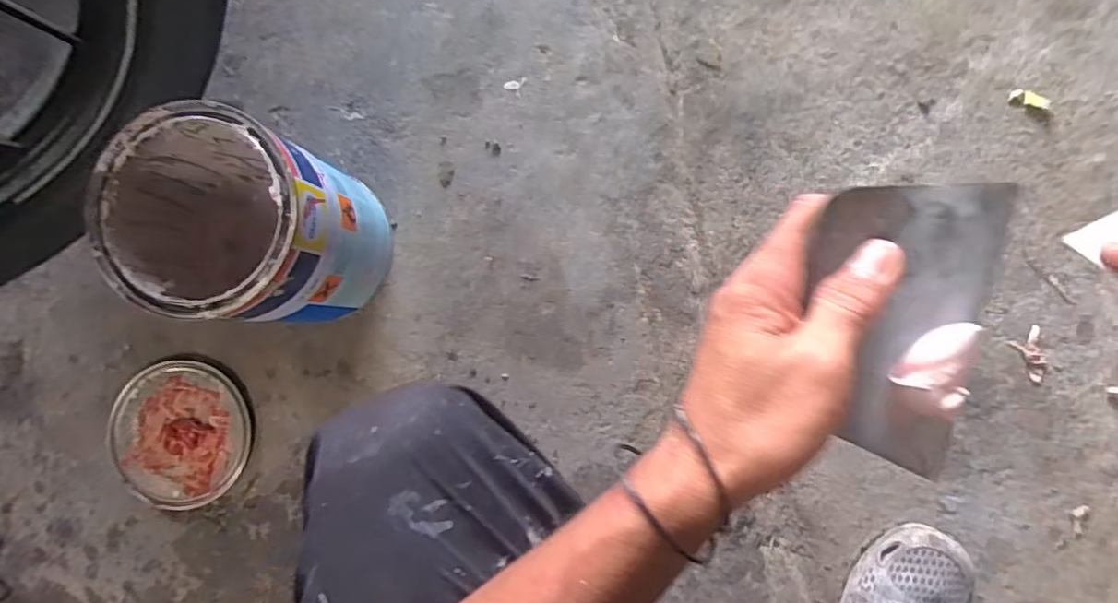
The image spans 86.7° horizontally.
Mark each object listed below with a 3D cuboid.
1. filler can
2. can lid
[{"bbox_3d":[-0.266,-0.063,0.536,0.165,0.208,0.156,0,88,2],"label":"filler can"},{"bbox_3d":[-0.409,0.144,0.636,0.150,0.017,0.152,0,88,2],"label":"can lid"}]

